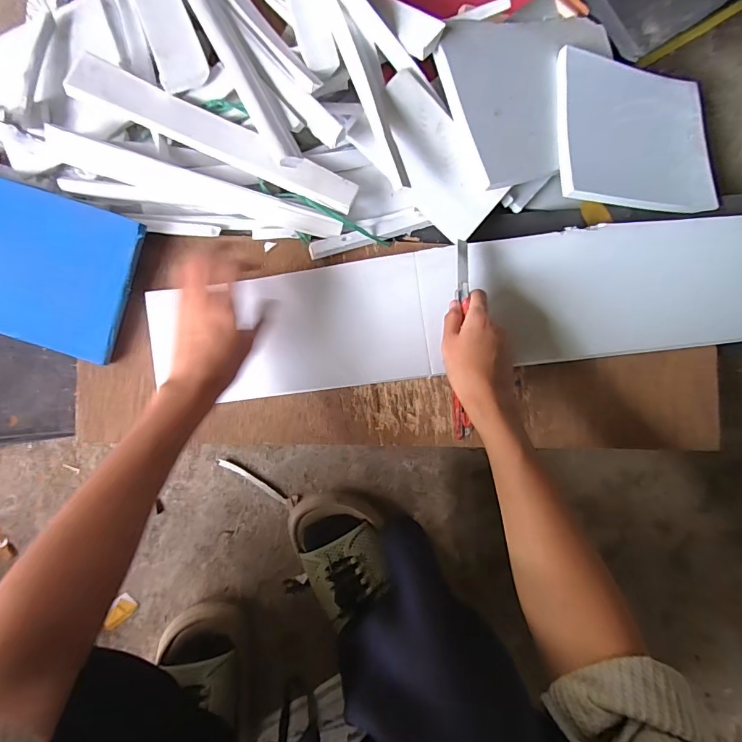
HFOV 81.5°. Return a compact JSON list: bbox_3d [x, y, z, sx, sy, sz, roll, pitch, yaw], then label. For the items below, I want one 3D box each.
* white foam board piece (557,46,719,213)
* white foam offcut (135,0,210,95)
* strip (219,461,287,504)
[{"bbox_3d":[0.301,-0.275,0.496,0.198,0.023,0.172,1,85,-15],"label":"white foam board piece"},{"bbox_3d":[-0.231,-0.399,0.461,0.046,0.011,0.282,-24,71,-4],"label":"white foam offcut"},{"bbox_3d":[-0.143,0.135,0.529,0.095,0.005,0.010,31,86,-2],"label":"strip"}]

